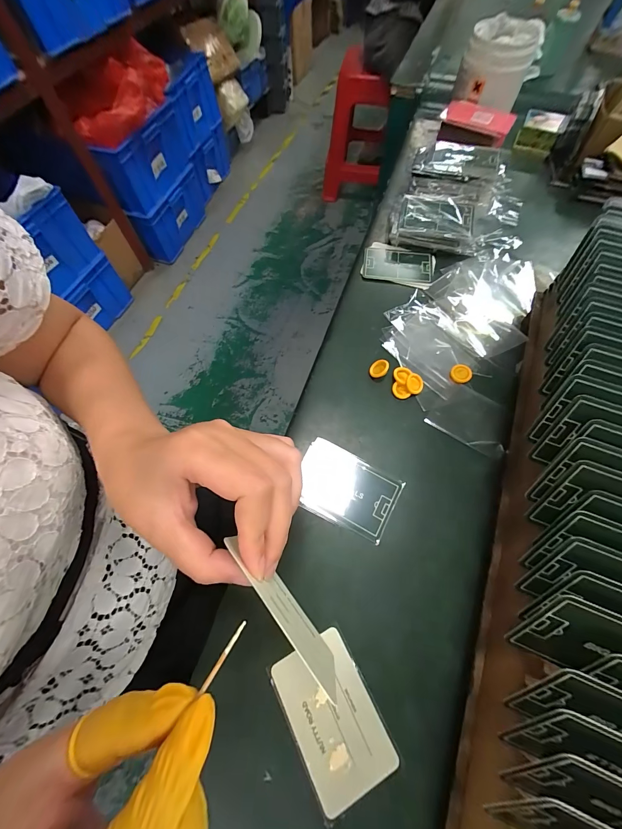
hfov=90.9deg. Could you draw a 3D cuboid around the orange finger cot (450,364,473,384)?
[{"bbox_3d":[0.155,-0.042,0.316,0.020,0.006,0.020,-1,65,1],"label":"orange finger cot"}]

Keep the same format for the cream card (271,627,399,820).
[{"bbox_3d":[0.015,0.202,0.206,0.054,0.004,0.084,-27,67,-11],"label":"cream card"}]

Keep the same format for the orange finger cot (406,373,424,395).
[{"bbox_3d":[0.104,-0.030,0.307,0.018,0.005,0.019,28,89,-5],"label":"orange finger cot"}]

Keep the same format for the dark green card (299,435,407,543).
[{"bbox_3d":[0.030,0.065,0.268,0.087,0.004,0.061,27,68,8],"label":"dark green card"}]

